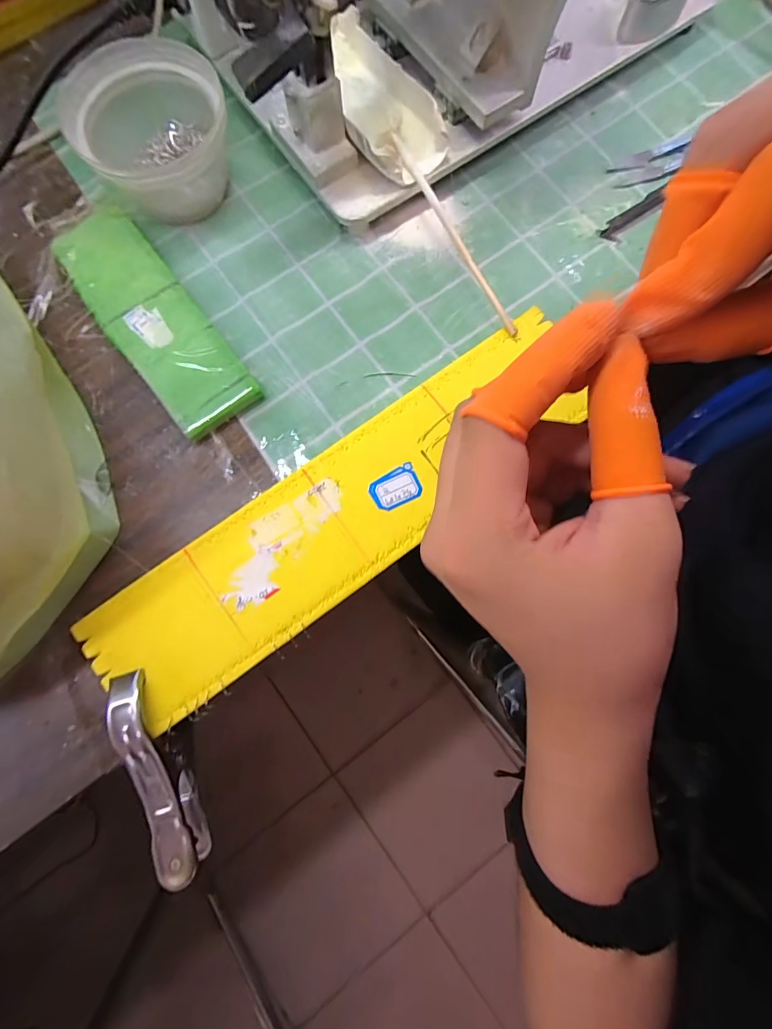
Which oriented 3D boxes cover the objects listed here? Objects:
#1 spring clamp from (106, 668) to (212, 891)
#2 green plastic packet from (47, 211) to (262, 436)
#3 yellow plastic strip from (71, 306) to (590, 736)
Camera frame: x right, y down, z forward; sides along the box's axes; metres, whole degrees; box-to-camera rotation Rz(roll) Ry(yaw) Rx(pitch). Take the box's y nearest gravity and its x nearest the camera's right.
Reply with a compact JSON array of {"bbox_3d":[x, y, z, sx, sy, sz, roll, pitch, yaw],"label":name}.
[{"bbox_3d":[-0.127,0.147,0.244,0.031,0.037,0.119,-19,94,-4],"label":"spring clamp"},{"bbox_3d":[-0.159,-0.134,0.286,0.056,0.014,0.182,-37,81,-7],"label":"green plastic packet"},{"bbox_3d":[-0.022,-0.005,0.263,0.328,0.012,0.086,-36,81,-7],"label":"yellow plastic strip"}]

